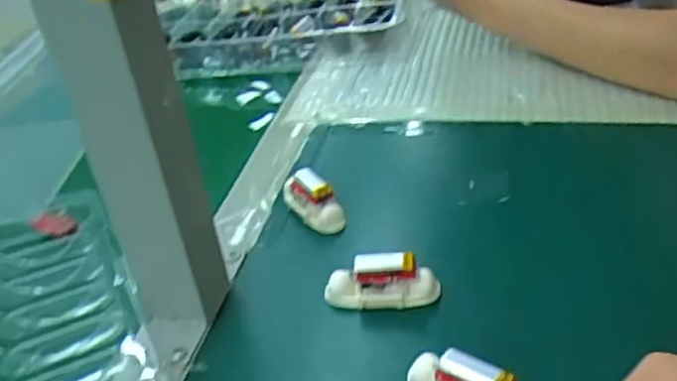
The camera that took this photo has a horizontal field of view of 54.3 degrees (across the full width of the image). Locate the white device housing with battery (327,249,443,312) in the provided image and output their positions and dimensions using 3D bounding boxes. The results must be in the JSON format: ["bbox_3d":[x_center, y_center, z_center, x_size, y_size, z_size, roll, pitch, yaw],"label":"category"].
[{"bbox_3d":[0.024,0.054,0.376,0.063,0.034,0.017,-4,34,6],"label":"white device housing with battery"}]

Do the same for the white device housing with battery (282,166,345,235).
[{"bbox_3d":[-0.020,0.006,0.452,0.019,0.031,0.059,-27,38,-27],"label":"white device housing with battery"}]

